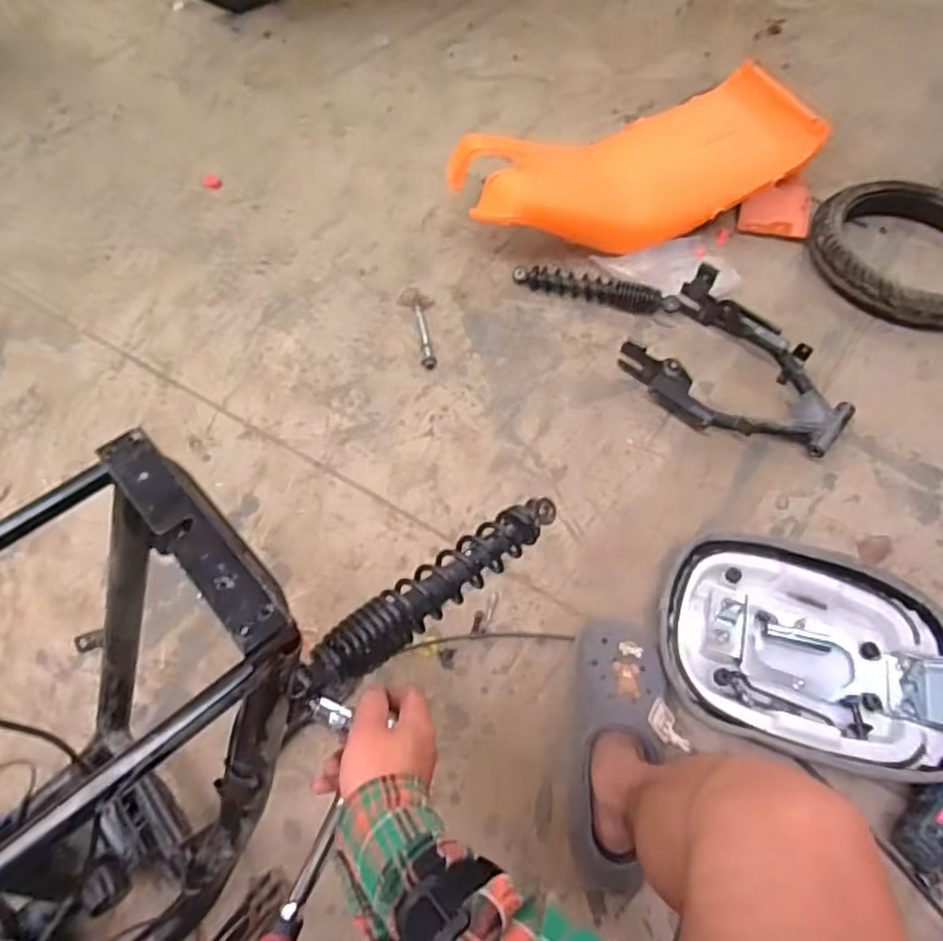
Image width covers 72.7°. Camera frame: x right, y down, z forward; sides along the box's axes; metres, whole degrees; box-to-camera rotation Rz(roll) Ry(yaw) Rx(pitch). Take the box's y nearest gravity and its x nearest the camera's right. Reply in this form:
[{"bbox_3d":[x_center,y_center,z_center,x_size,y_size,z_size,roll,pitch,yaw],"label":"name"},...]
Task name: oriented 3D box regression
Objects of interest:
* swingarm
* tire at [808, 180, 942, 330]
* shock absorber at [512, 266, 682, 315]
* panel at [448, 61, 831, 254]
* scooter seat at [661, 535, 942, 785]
[{"bbox_3d":[0.432,-0.154,1.033,0.335,0.085,0.238,39,65,19],"label":"swingarm"},{"bbox_3d":[0.832,-0.411,1.215,0.327,0.086,0.366,-30,65,-19],"label":"tire"},{"bbox_3d":[0.222,-0.326,1.153,0.298,0.044,0.040,17,60,7],"label":"shock absorber"},{"bbox_3d":[0.310,-0.584,1.201,0.651,0.149,0.272,-16,61,-12],"label":"panel"},{"bbox_3d":[0.425,0.224,0.809,0.374,0.057,0.273,14,59,5],"label":"scooter seat"}]

